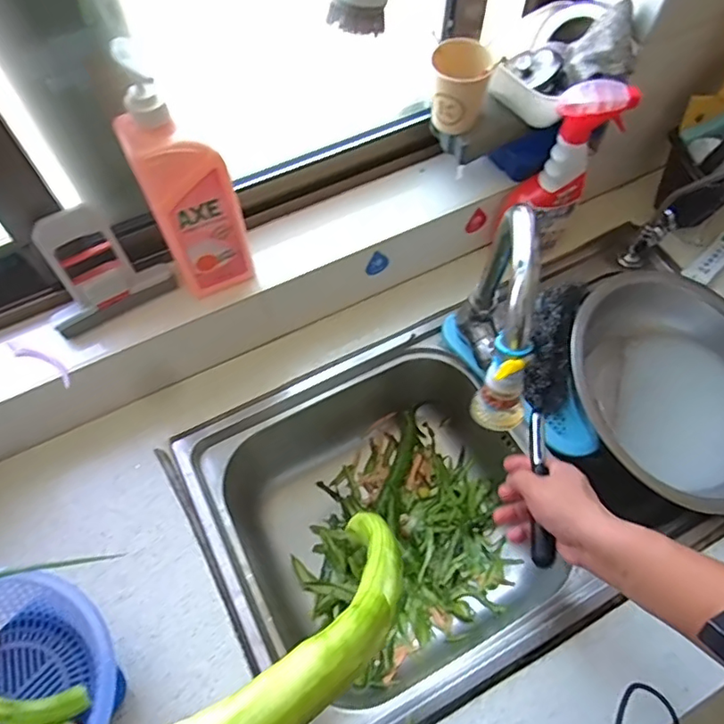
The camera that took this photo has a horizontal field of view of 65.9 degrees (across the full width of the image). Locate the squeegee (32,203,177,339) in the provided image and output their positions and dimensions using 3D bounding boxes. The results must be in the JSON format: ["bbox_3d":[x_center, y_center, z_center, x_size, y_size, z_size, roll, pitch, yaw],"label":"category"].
[{"bbox_3d":[-0.299,-0.110,0.627,0.135,0.127,0.028,-28,34,-14],"label":"squeegee"}]

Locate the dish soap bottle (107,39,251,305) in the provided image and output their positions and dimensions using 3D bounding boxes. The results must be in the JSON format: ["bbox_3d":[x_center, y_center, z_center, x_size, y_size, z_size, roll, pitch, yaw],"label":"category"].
[{"bbox_3d":[-0.173,-0.174,0.560,0.082,0.271,0.046,-23,65,-11],"label":"dish soap bottle"}]

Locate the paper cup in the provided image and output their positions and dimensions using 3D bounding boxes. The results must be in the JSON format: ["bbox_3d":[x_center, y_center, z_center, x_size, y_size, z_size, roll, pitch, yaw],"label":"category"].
[{"bbox_3d":[0.115,-0.325,0.667,0.062,0.075,0.069,5,63,3],"label":"paper cup"}]

